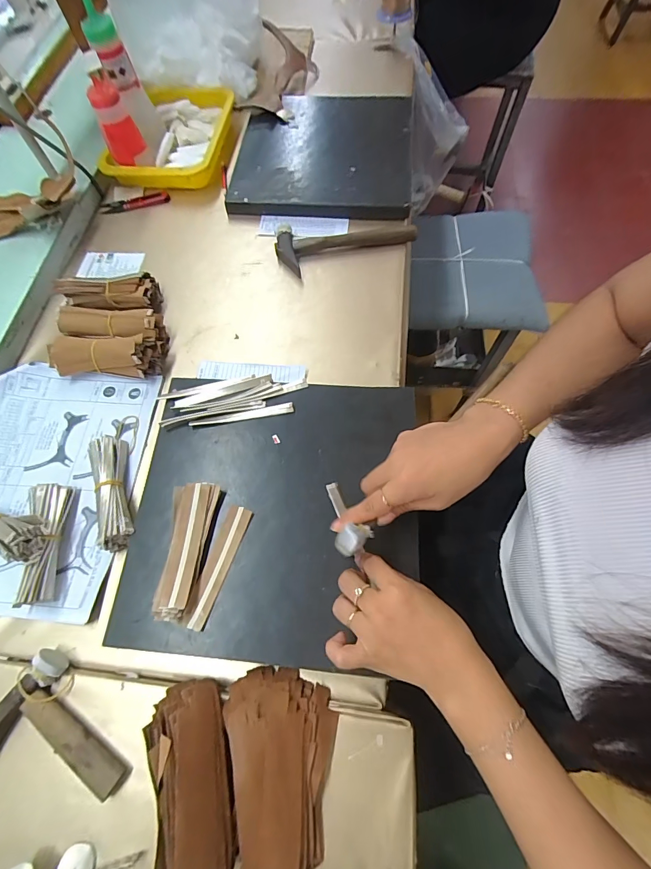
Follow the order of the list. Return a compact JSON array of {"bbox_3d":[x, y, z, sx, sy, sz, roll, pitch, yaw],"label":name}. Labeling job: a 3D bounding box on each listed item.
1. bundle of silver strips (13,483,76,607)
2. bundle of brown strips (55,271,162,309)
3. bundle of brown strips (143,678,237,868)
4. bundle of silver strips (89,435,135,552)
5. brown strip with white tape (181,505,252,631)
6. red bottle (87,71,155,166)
[{"bbox_3d":[-0.304,0.115,0.405,0.032,0.034,0.123,-8,66,-1],"label":"bundle of silver strips"},{"bbox_3d":[-0.304,-0.193,0.523,0.136,0.039,0.056,-3,63,-3],"label":"bundle of brown strips"},{"bbox_3d":[-0.111,0.287,0.308,0.064,0.047,0.142,-14,64,-9],"label":"bundle of brown strips"},{"bbox_3d":[-0.238,0.062,0.424,0.034,0.034,0.129,-16,67,-5],"label":"bundle of silver strips"},{"bbox_3d":[-0.111,0.133,0.385,0.024,0.005,0.121,19,72,5],"label":"brown strip with white tape"},{"bbox_3d":[-0.329,-0.491,0.593,0.052,0.115,0.045,-35,44,-15],"label":"red bottle"}]

